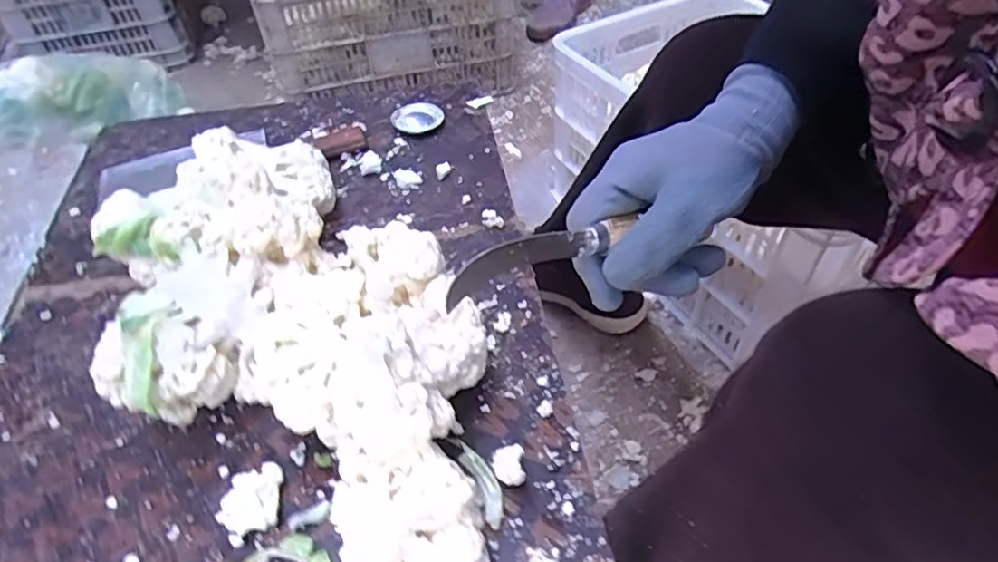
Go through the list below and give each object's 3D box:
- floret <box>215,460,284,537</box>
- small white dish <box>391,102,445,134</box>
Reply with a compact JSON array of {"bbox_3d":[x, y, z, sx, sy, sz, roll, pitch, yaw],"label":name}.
[{"bbox_3d":[-0.182,0.161,0.463,0.037,0.023,0.047,-5,47,0],"label":"floret"},{"bbox_3d":[-0.105,-0.212,0.807,0.066,0.014,0.055,-16,48,-10],"label":"small white dish"}]

